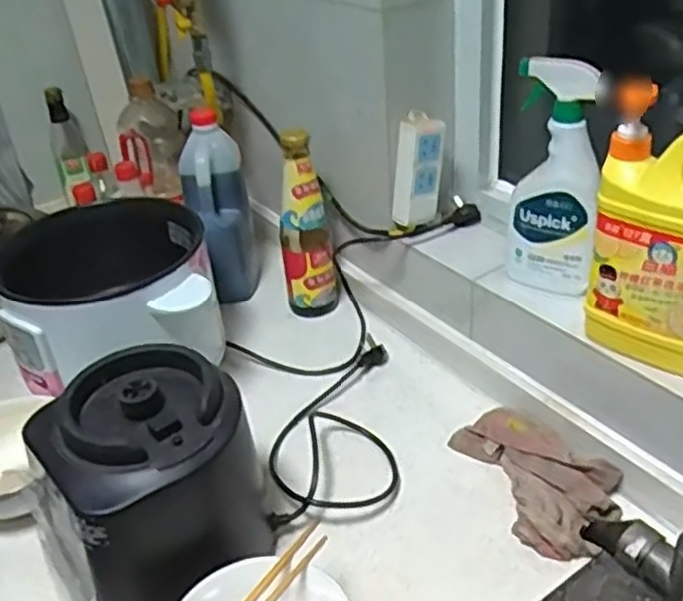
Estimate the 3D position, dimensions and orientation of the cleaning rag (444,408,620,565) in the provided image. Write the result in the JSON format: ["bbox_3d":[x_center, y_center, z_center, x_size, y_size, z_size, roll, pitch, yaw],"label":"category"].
[{"bbox_3d":[0.204,0.171,0.749,0.116,0.043,0.180,-17,35,-16],"label":"cleaning rag"}]

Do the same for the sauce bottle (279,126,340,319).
[{"bbox_3d":[-0.049,-0.097,0.989,0.072,0.250,0.064,-8,33,-4],"label":"sauce bottle"}]

